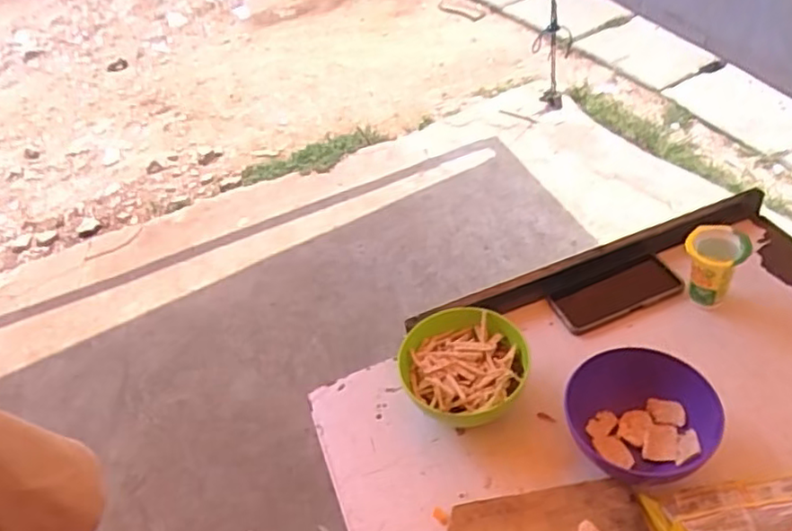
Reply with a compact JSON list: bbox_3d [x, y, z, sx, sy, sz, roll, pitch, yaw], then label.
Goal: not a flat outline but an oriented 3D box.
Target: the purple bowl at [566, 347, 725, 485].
[{"bbox_3d":[0.262,0.166,0.676,0.148,0.071,0.139,-6,44,6],"label":"purple bowl"}]

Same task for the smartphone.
[{"bbox_3d":[0.293,0.038,0.847,0.163,0.013,0.072,-22,44,-4],"label":"smartphone"}]

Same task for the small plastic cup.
[{"bbox_3d":[0.396,0.006,0.796,0.064,0.095,0.067,-6,44,6],"label":"small plastic cup"}]

